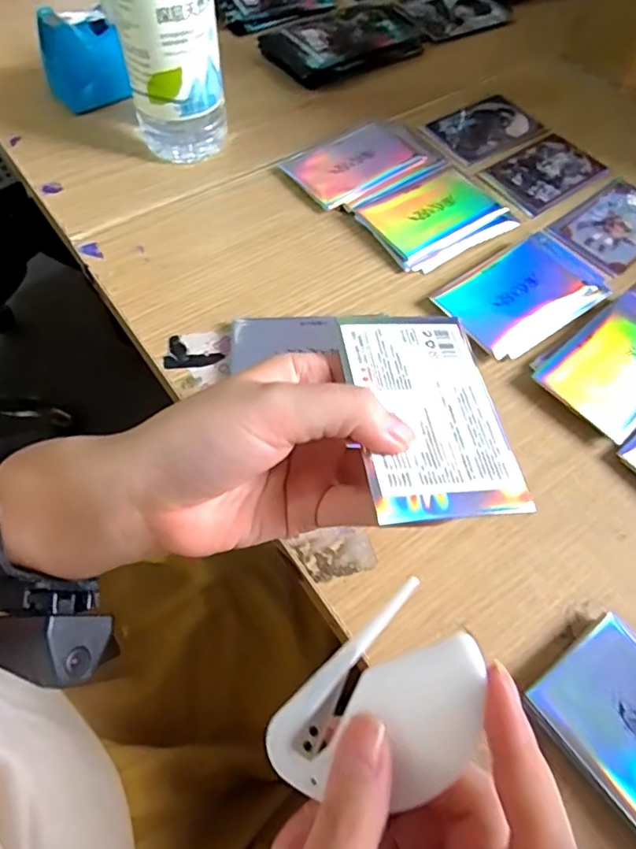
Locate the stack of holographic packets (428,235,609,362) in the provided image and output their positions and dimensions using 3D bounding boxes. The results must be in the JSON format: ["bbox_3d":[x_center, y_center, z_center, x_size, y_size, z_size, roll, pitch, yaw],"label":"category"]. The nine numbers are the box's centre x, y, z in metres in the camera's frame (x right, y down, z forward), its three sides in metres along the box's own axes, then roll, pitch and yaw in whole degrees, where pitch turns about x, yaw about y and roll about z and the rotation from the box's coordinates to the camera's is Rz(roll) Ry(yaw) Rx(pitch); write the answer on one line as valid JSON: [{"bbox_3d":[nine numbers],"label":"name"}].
[{"bbox_3d":[0.132,-0.086,0.364,0.106,0.009,0.069,-32,67,-19],"label":"stack of holographic packets"}]

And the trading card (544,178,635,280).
[{"bbox_3d":[0.215,-0.143,0.405,0.098,0.005,0.057,-36,68,-20],"label":"trading card"}]

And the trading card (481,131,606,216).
[{"bbox_3d":[0.175,-0.193,0.431,0.093,0.004,0.058,-33,67,-19],"label":"trading card"}]

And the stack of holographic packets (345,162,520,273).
[{"bbox_3d":[0.081,-0.149,0.397,0.094,0.009,0.075,-30,66,-18],"label":"stack of holographic packets"}]

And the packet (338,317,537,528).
[{"bbox_3d":[0.042,-0.006,0.216,0.057,0.010,0.092,-7,61,-7],"label":"packet"}]

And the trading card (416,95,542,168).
[{"bbox_3d":[0.136,-0.241,0.455,0.097,0.006,0.060,-32,67,-20],"label":"trading card"}]

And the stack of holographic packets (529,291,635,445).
[{"bbox_3d":[0.186,-0.039,0.341,0.103,0.009,0.063,-37,69,-21],"label":"stack of holographic packets"}]

